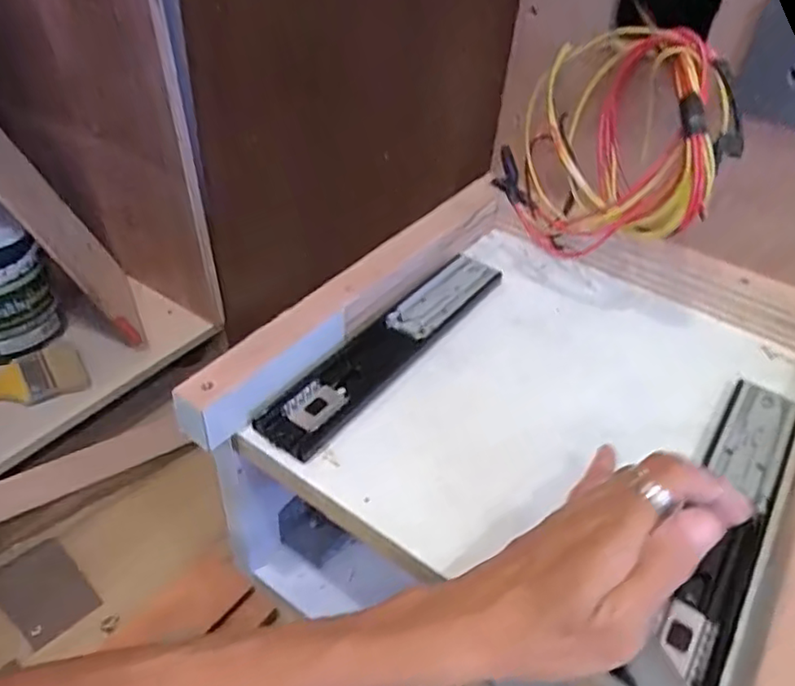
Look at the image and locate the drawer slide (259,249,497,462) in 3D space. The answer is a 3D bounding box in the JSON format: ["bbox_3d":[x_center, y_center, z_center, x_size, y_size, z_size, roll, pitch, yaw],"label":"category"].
[{"bbox_3d":[-0.002,-0.002,0.467,0.047,0.008,0.245,27,46,24],"label":"drawer slide"}]

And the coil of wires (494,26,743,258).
[{"bbox_3d":[0.162,-0.135,0.496,0.166,0.185,0.112,26,46,23],"label":"coil of wires"}]

